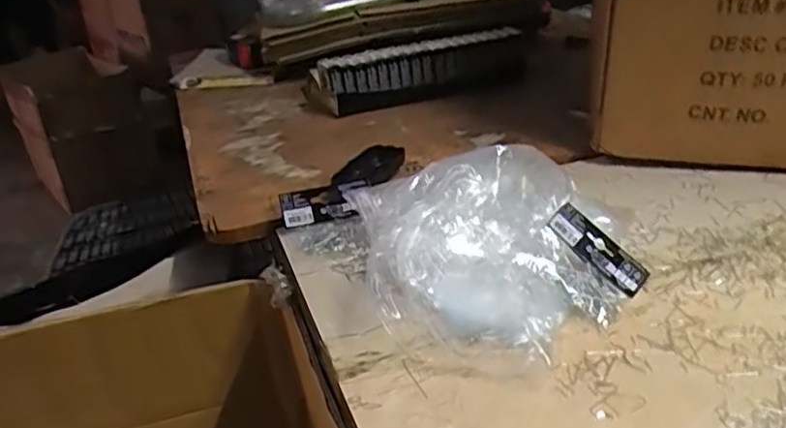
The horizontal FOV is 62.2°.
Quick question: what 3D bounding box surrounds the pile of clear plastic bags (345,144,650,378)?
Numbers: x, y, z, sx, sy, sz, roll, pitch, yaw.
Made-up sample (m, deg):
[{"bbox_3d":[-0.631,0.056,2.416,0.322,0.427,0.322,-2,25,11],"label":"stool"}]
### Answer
[{"bbox_3d":[0.089,0.026,0.598,0.273,0.087,0.248,-4,29,2],"label":"pile of clear plastic bags"}]

